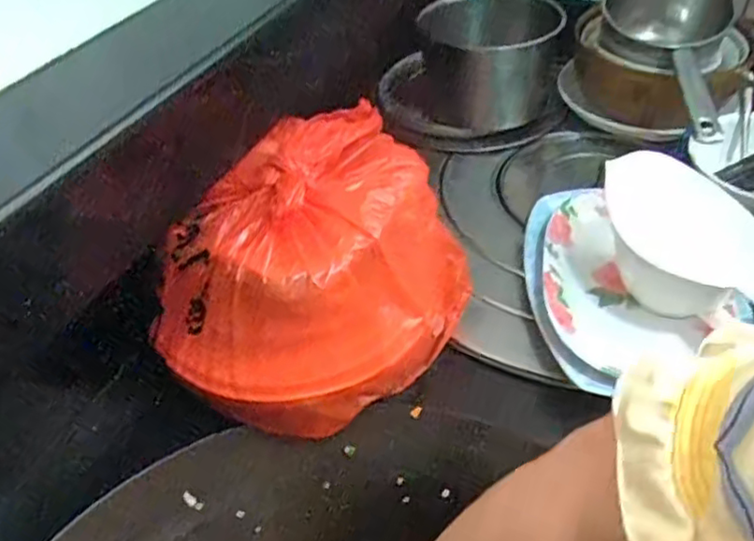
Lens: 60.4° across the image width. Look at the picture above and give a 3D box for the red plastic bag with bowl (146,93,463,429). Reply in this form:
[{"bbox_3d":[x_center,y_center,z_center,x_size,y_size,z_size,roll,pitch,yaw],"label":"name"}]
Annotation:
[{"bbox_3d":[-0.045,-0.006,0.537,0.191,0.157,0.234,17,47,21],"label":"red plastic bag with bowl"}]

